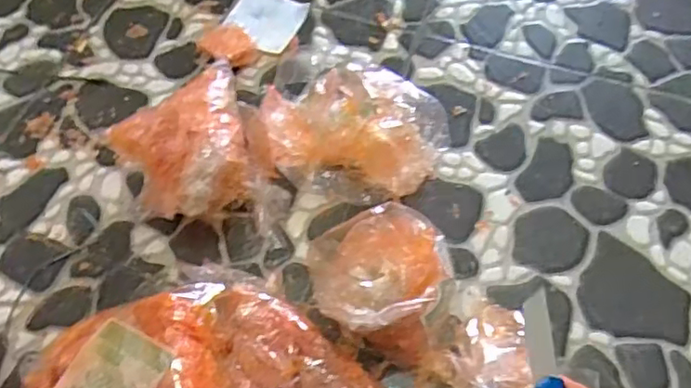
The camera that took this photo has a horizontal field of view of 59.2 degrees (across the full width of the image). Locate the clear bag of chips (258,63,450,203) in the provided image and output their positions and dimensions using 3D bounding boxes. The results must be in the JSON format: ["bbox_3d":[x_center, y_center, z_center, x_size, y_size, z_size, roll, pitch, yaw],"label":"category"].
[{"bbox_3d":[0.008,-0.067,0.645,0.189,0.069,0.136,17,65,10],"label":"clear bag of chips"}]

